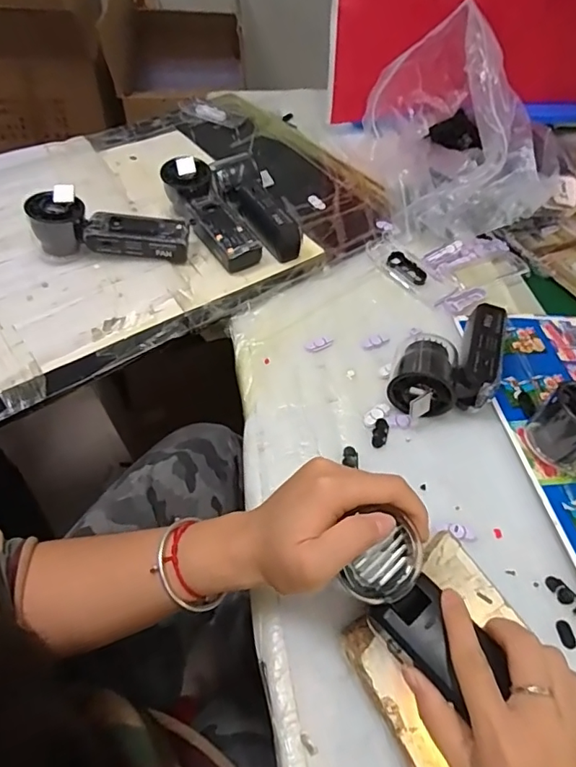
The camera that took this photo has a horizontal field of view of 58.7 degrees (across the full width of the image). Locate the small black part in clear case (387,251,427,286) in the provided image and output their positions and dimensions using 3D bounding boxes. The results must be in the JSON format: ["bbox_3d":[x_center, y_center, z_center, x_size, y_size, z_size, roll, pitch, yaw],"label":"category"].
[{"bbox_3d":[0.135,-0.131,0.584,0.026,0.009,0.053,-26,56,-22],"label":"small black part in clear case"}]

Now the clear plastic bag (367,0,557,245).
[{"bbox_3d":[0.204,-0.317,0.637,0.189,0.186,0.272,-8,51,-9],"label":"clear plastic bag"}]

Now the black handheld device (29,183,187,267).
[{"bbox_3d":[-0.189,-0.169,0.551,0.156,0.065,0.043,3,50,0],"label":"black handheld device"}]

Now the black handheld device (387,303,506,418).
[{"bbox_3d":[0.148,-0.023,0.474,0.090,0.054,0.128,17,52,11],"label":"black handheld device"}]

